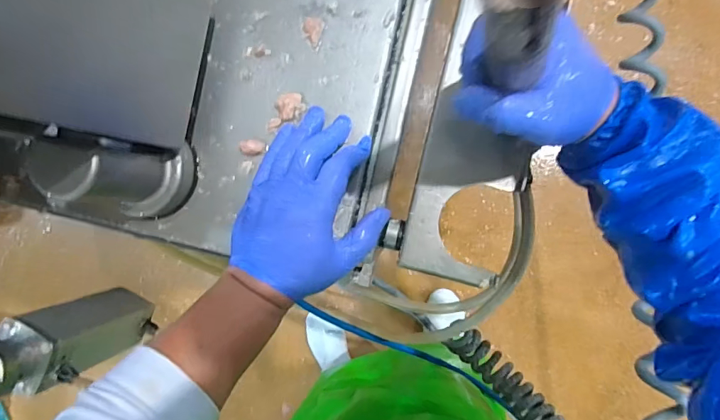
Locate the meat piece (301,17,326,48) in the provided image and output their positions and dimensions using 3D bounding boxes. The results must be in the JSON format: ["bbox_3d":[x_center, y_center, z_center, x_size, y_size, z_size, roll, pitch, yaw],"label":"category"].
[{"bbox_3d":[-0.043,-0.158,0.380,0.020,0.004,0.025,16,94,8],"label":"meat piece"}]

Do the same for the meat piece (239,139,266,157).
[{"bbox_3d":[-0.097,-0.056,0.390,0.023,0.007,0.015,8,93,9],"label":"meat piece"}]

